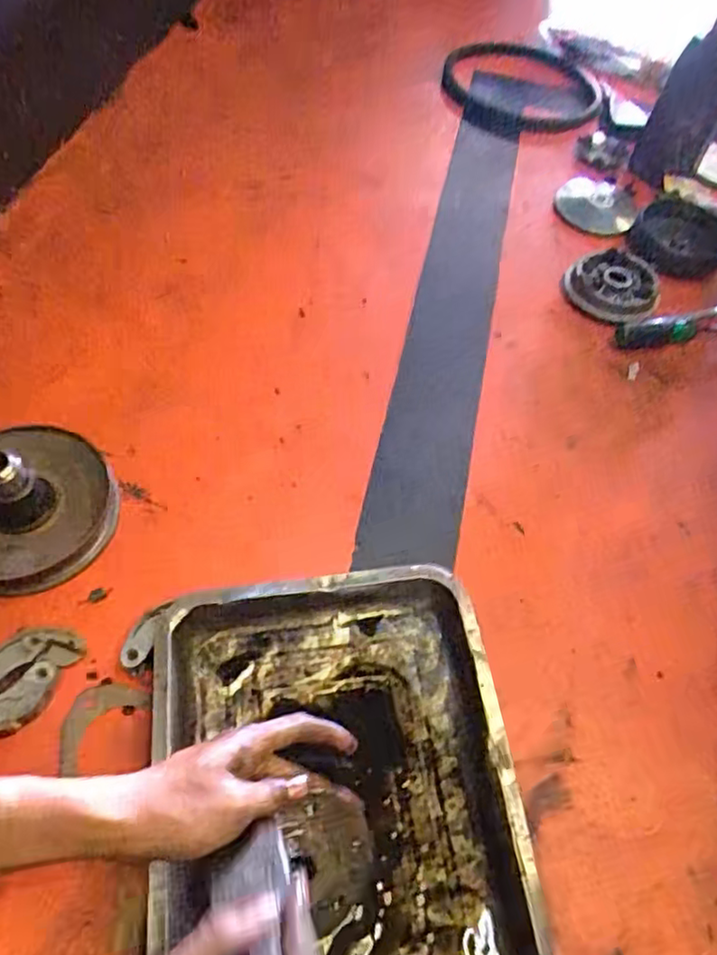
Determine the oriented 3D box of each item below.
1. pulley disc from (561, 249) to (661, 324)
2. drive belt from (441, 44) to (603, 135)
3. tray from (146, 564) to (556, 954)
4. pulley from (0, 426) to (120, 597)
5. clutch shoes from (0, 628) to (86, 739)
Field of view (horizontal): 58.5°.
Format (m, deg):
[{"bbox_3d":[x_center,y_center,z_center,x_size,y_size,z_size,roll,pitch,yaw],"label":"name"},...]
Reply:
[{"bbox_3d":[0.329,-0.248,0.836,0.118,0.034,0.116,2,55,-3],"label":"pulley disc"},{"bbox_3d":[0.313,-0.732,1.192,0.287,0.018,0.346,-3,56,-6],"label":"drive belt"},{"bbox_3d":[-0.016,0.241,0.462,0.259,0.051,0.348,-5,56,-8],"label":"tray"},{"bbox_3d":[-0.303,0.014,0.565,0.145,0.081,0.153,2,55,-3],"label":"pulley"},{"bbox_3d":[-0.273,0.165,0.511,0.064,0.022,0.100,21,57,10],"label":"clutch shoes"}]

